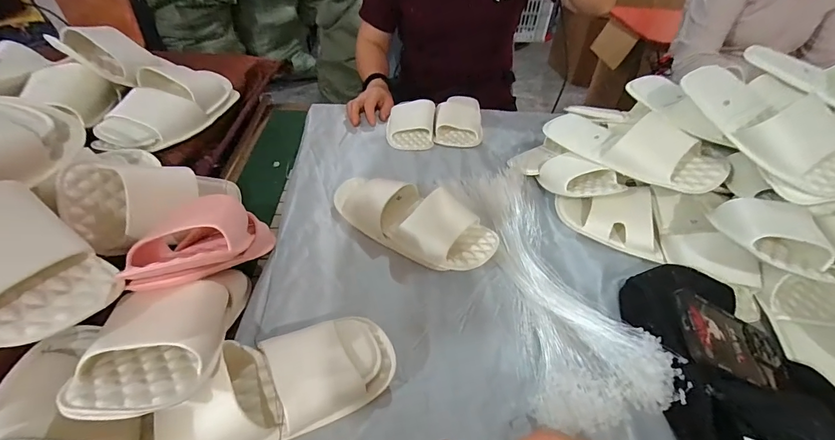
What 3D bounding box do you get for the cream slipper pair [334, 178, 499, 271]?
[{"bbox_3d":[-0.015,-0.012,0.555,0.263,0.077,0.092,26,46,24],"label":"cream slipper pair"}]

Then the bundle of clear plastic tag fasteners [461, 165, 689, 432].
[{"bbox_3d":[0.159,0.051,0.513,0.142,0.045,0.422,-4,42,-8],"label":"bundle of clear plastic tag fasteners"}]

